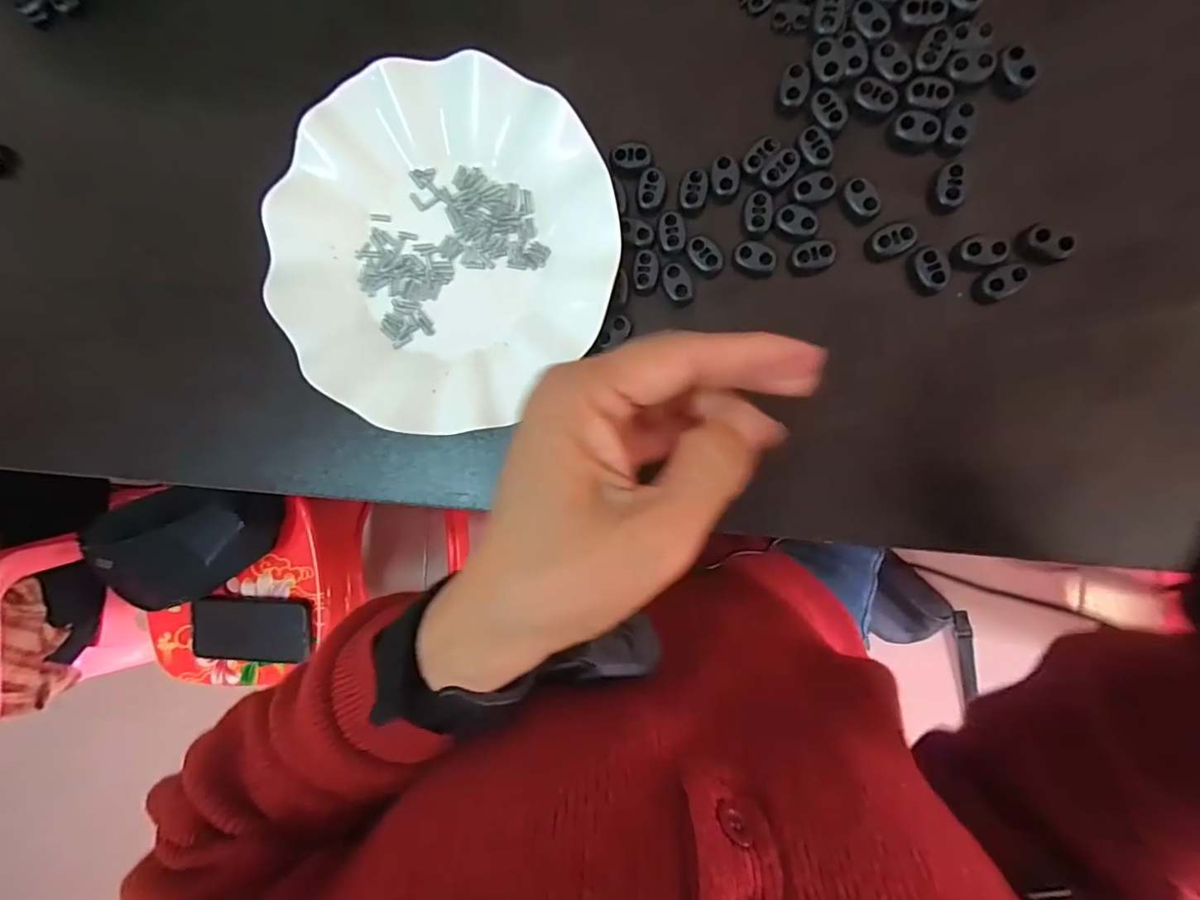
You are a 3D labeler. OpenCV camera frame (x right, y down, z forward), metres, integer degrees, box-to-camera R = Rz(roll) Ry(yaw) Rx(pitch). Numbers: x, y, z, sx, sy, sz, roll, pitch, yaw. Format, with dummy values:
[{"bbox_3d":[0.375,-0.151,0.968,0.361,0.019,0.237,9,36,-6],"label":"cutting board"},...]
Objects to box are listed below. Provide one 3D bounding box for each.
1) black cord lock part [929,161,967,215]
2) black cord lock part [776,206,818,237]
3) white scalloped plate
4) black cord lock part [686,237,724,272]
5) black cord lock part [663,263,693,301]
[{"bbox_3d":[0.163,-0.123,0.250,0.012,0.010,0.019,2,93,8],"label":"black cord lock part"},{"bbox_3d":[0.096,-0.112,0.260,0.020,0.004,0.012,28,97,6],"label":"black cord lock part"},{"bbox_3d":[-0.085,-0.104,0.277,0.176,0.019,0.175,0,93,8],"label":"white scalloped plate"},{"bbox_3d":[0.053,-0.098,0.267,0.012,0.005,0.019,-45,86,8],"label":"black cord lock part"},{"bbox_3d":[0.039,-0.086,0.271,0.013,0.009,0.019,-17,91,9],"label":"black cord lock part"}]

